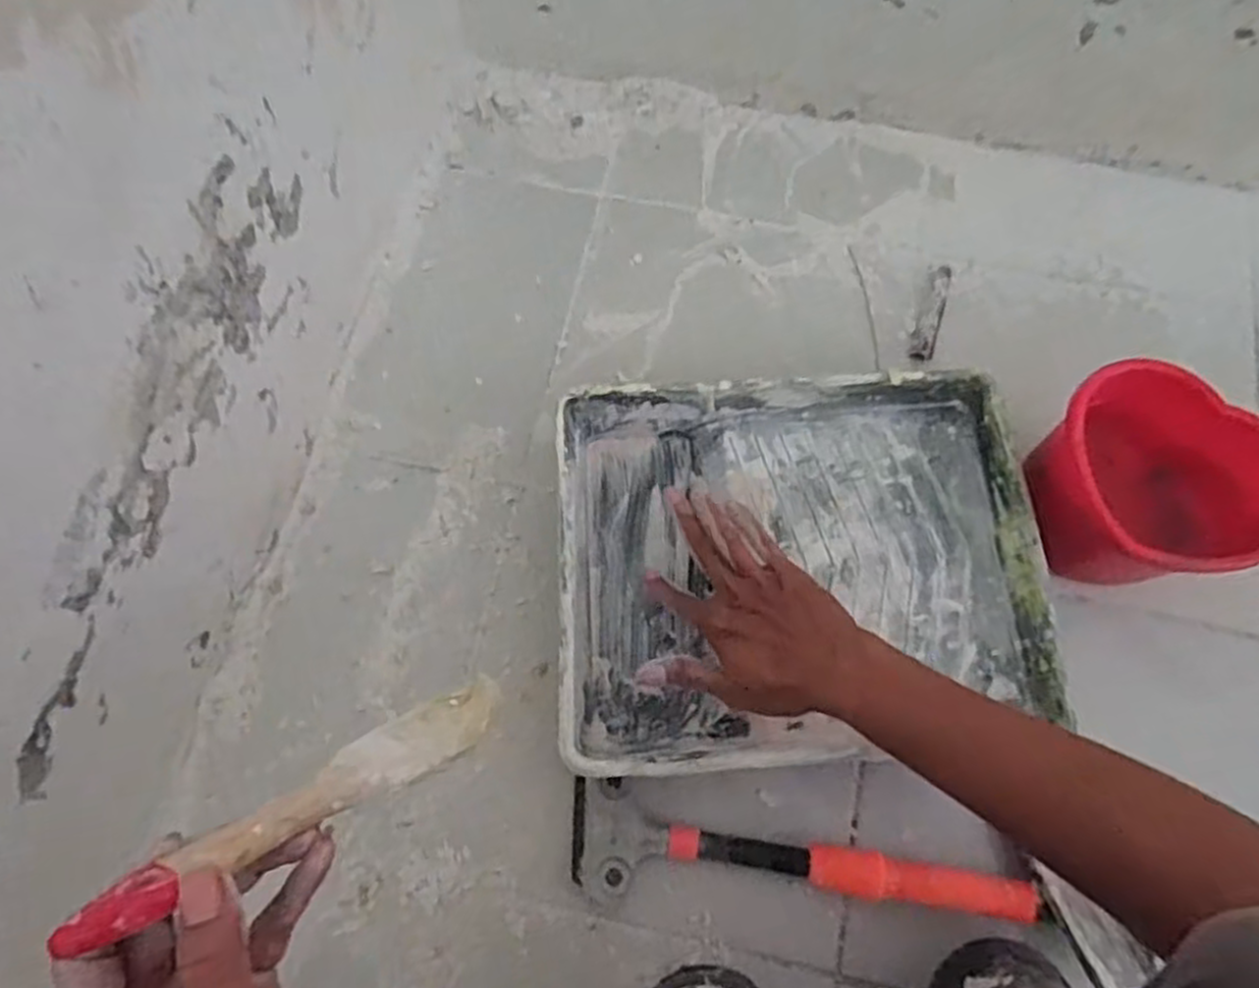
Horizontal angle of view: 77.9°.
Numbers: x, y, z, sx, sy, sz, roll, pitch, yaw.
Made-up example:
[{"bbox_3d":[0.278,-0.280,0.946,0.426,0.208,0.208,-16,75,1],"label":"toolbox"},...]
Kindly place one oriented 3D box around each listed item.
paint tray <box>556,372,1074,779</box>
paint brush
[{"bbox_3d":[0.121,0.055,0.585,0.334,0.072,0.274,-3,71,-1],"label":"paint tray"},{"bbox_3d":[-0.134,0.124,0.328,0.178,0.044,0.014,-18,112,-42],"label":"paint brush"}]

